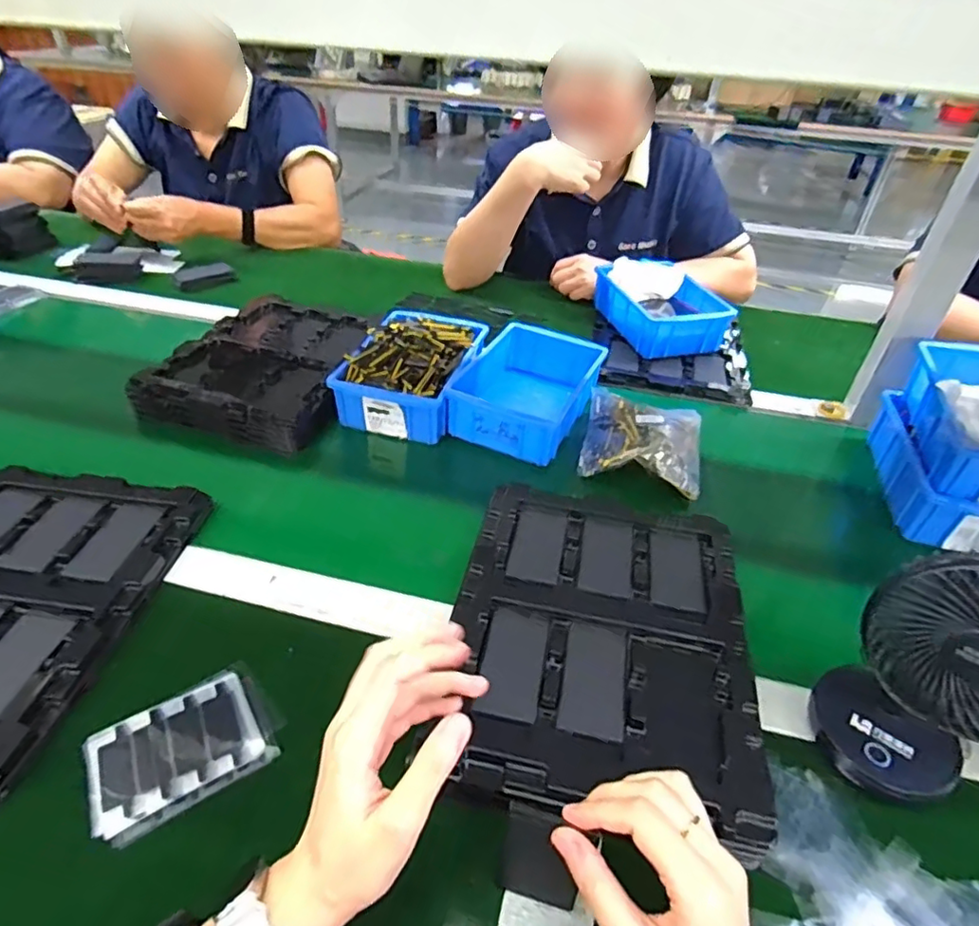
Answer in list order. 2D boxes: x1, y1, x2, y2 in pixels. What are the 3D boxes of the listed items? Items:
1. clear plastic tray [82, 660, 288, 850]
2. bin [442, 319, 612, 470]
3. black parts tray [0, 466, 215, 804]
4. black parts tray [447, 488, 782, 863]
[{"bbox_3d":[-0.204,0.191,0.400,0.116,0.008,0.078,-23,46,-29],"label":"clear plastic tray"},{"bbox_3d":[0.047,-0.091,0.708,0.133,0.052,0.205,18,41,17],"label":"bin"},{"bbox_3d":[-0.391,0.110,0.472,0.225,0.019,0.277,7,39,4],"label":"black parts tray"},{"bbox_3d":[0.088,0.133,0.466,0.218,0.035,0.279,9,39,6],"label":"black parts tray"}]

